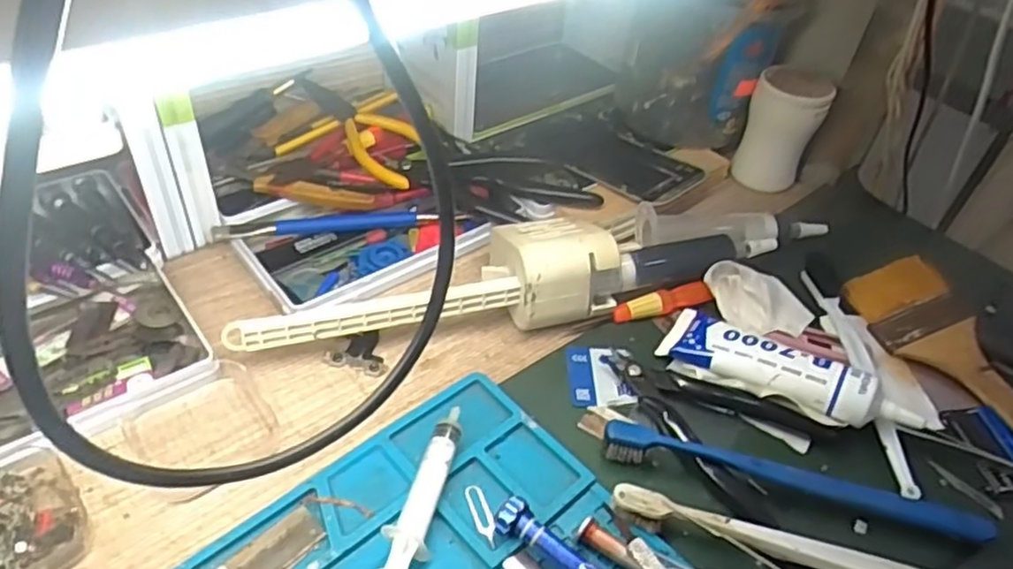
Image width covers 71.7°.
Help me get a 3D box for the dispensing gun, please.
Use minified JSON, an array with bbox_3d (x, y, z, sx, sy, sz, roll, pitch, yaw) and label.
[{"bbox_3d":[0.035,-0.016,0.426,0.380,0.048,0.065,-11,46,-18],"label":"dispensing gun"}]

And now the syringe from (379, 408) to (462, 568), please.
[{"bbox_3d":[-0.039,0.097,0.323,0.019,0.013,0.090,11,43,4],"label":"syringe"}]

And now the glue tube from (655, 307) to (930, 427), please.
[{"bbox_3d":[0.154,0.047,0.388,0.132,0.030,0.043,31,48,23],"label":"glue tube"}]

